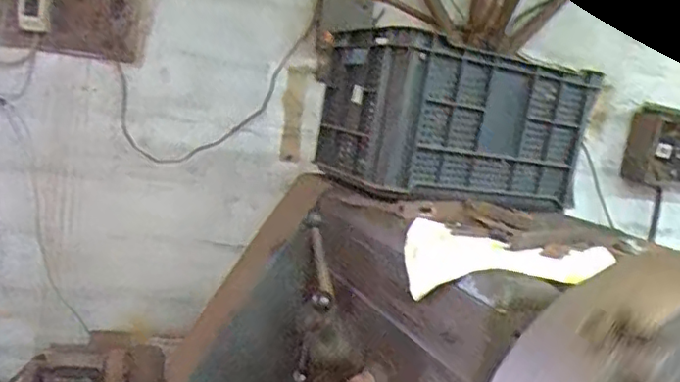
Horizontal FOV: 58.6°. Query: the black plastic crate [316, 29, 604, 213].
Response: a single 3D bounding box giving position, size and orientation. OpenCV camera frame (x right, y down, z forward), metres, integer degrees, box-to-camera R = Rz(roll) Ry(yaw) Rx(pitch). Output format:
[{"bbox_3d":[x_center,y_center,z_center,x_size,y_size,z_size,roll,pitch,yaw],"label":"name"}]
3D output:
[{"bbox_3d":[0.246,-0.154,1.328,0.507,0.282,0.302,4,10,-20],"label":"black plastic crate"}]

